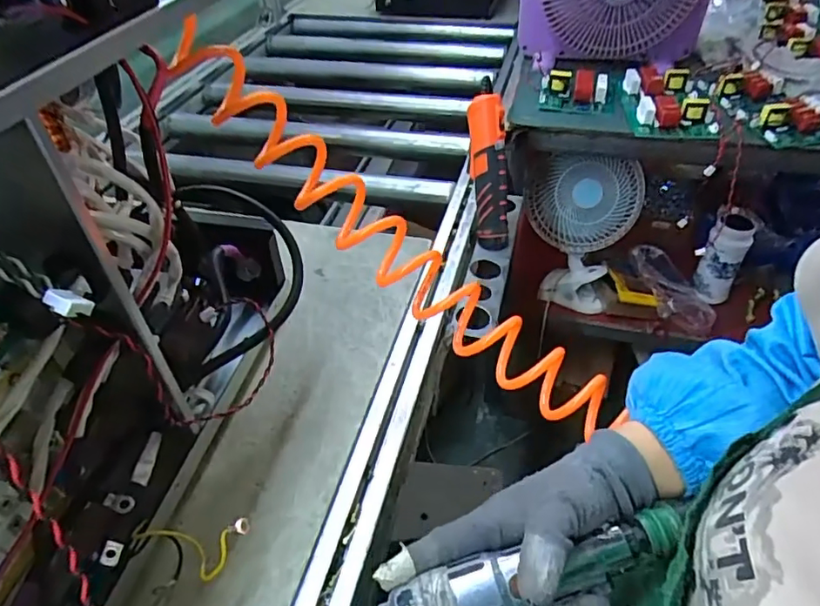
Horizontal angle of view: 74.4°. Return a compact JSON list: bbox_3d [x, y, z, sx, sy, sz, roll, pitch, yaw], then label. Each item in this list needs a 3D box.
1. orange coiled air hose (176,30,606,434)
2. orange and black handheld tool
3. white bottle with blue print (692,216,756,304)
[{"bbox_3d":[-0.020,-0.058,0.455,0.457,0.068,0.042,42,53,-3],"label":"orange coiled air hose"},{"bbox_3d":[0.102,-0.175,0.703,0.041,0.205,0.038,-6,13,-2],"label":"orange and black handheld tool"},{"bbox_3d":[0.629,-0.085,1.091,0.072,0.183,0.070,25,51,26],"label":"white bottle with blue print"}]

